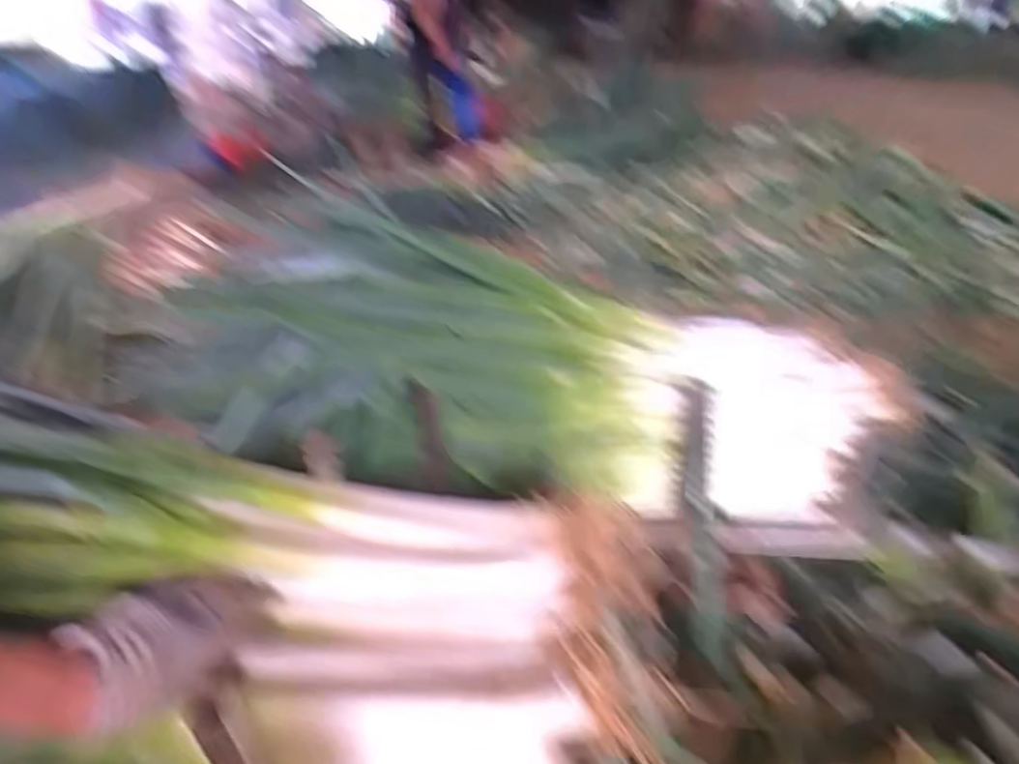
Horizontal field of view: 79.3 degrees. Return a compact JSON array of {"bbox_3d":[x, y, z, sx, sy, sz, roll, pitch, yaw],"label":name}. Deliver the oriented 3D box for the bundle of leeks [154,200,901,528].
[{"bbox_3d":[0.014,-0.006,0.801,0.858,0.263,0.245,11,30,-9],"label":"bundle of leeks"}]

